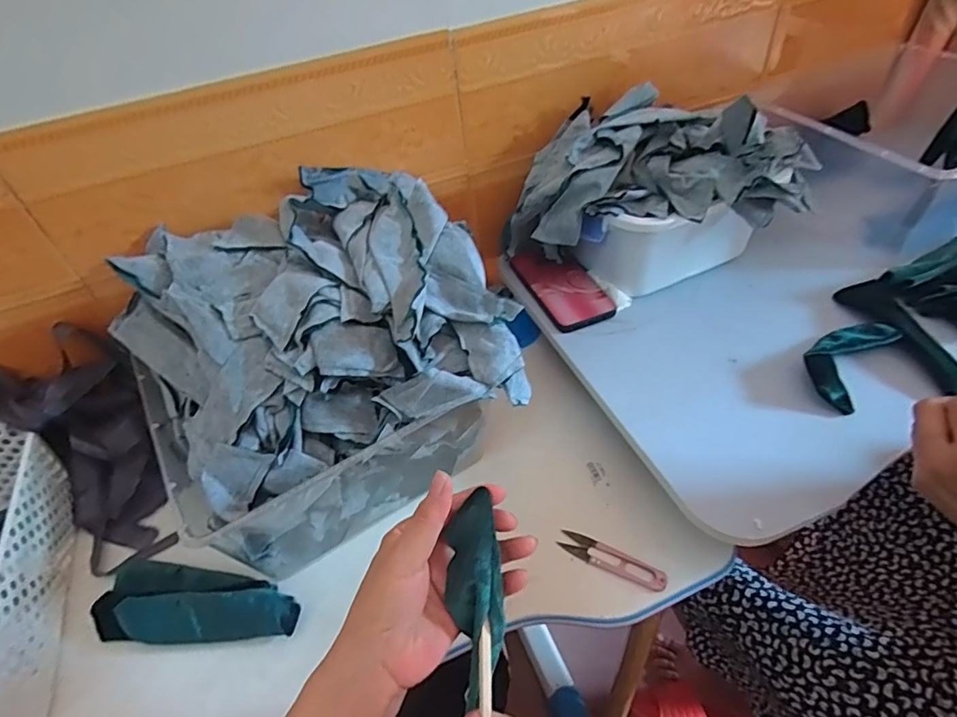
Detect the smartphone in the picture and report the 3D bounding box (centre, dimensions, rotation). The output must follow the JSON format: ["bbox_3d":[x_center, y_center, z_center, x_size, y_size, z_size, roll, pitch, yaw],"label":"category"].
[{"bbox_3d":[0.104,-0.098,0.677,0.080,0.012,0.167,-19,48,-10],"label":"smartphone"}]

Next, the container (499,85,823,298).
[{"bbox_3d":[0.215,-0.195,0.642,0.332,0.173,0.206,10,49,16],"label":"container"}]

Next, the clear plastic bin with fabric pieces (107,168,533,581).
[{"bbox_3d":[-0.160,-0.003,0.553,0.331,0.210,0.311,-25,49,-15],"label":"clear plastic bin with fabric pieces"}]

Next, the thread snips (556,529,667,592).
[{"bbox_3d":[0.125,0.189,0.499,0.099,0.011,0.024,18,52,22],"label":"thread snips"}]

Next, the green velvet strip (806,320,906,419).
[{"bbox_3d":[0.383,-0.002,0.554,0.060,0.027,0.139,33,59,32],"label":"green velvet strip"}]

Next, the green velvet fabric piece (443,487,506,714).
[{"bbox_3d":[-0.001,0.160,0.347,0.034,0.023,0.131,-4,87,3],"label":"green velvet fabric piece"}]

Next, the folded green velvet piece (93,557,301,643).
[{"bbox_3d":[-0.262,0.227,0.493,0.197,0.032,0.068,2,48,9],"label":"folded green velvet piece"}]

